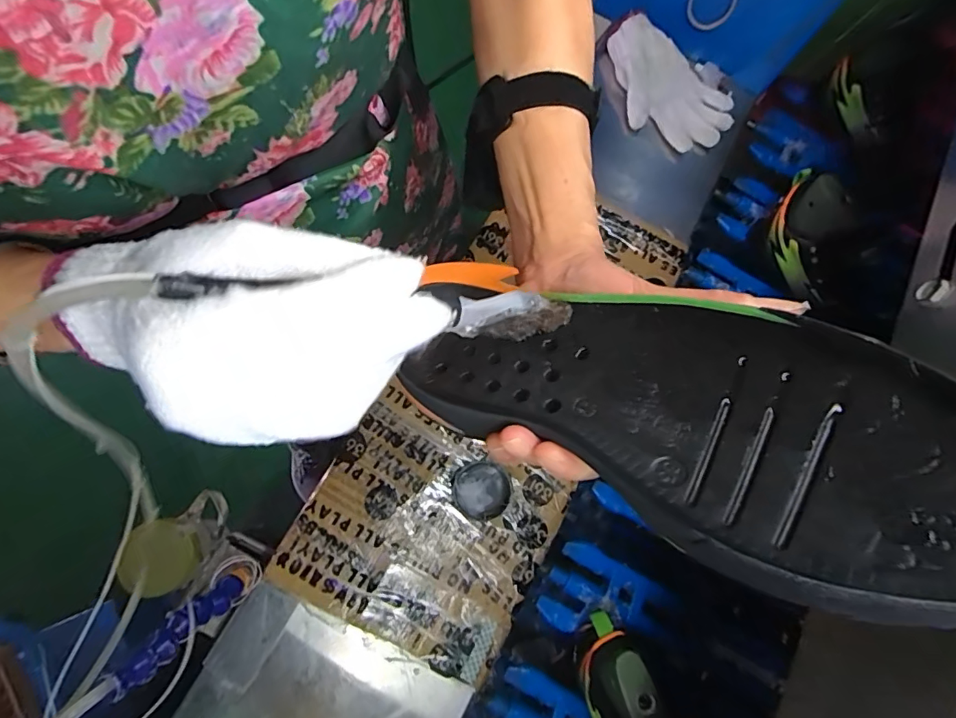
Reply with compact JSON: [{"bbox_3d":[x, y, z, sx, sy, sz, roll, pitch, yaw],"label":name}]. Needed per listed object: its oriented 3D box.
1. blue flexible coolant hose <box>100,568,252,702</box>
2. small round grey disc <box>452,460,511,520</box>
[{"bbox_3d":[-0.238,0.217,0.414,0.022,0.145,0.022,26,102,6],"label":"blue flexible coolant hose"},{"bbox_3d":[0.004,0.139,0.525,0.056,0.018,0.058,1,71,-2],"label":"small round grey disc"}]

